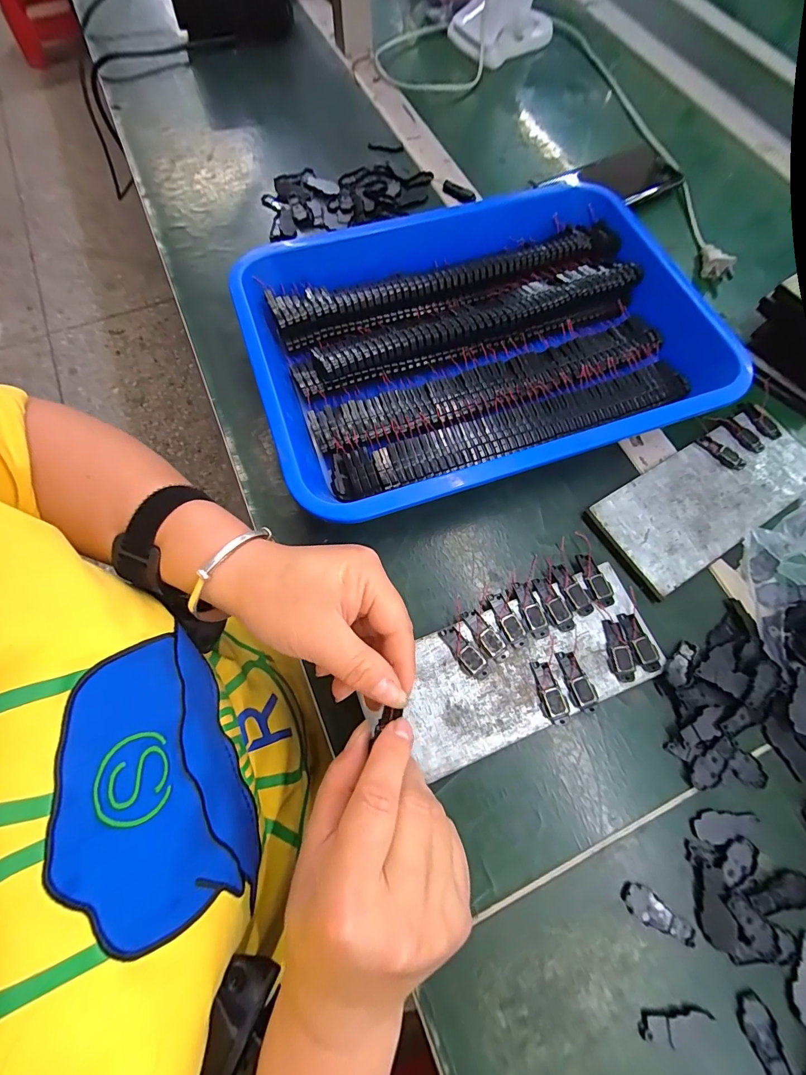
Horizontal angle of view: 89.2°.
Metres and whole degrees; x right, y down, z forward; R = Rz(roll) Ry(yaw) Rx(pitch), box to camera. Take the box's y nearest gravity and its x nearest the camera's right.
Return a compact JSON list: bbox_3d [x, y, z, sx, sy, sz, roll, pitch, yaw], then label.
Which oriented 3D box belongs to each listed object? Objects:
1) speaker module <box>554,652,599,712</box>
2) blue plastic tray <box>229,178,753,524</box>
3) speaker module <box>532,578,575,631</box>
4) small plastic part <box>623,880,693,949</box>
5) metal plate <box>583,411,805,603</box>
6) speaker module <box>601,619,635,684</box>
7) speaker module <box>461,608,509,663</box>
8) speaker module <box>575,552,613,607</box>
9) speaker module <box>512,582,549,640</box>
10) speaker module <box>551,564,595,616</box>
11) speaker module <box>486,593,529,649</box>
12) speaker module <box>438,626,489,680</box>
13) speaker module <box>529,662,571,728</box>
[{"bbox_3d":[0.113,0.092,0.263,0.016,0.005,0.038,-15,71,-8],"label":"speaker module"},{"bbox_3d":[0.072,-0.167,0.342,0.377,0.048,0.262,-18,71,-9],"label":"blue plastic tray"},{"bbox_3d":[0.102,0.046,0.279,0.014,0.004,0.039,-23,72,-11],"label":"speaker module"},{"bbox_3d":[0.142,0.210,0.228,0.040,0.004,0.016,32,71,9],"label":"small plastic part"},{"bbox_3d":[0.240,-0.035,0.316,0.196,0.006,0.080,-30,73,-13],"label":"metal plate"},{"bbox_3d":[0.144,0.075,0.271,0.015,0.004,0.039,0,69,-3],"label":"speaker module"},{"bbox_3d":[0.055,0.065,0.270,0.014,0.004,0.039,-31,74,-13],"label":"speaker module"},{"bbox_3d":[0.135,0.029,0.287,0.016,0.006,0.038,-13,70,-7],"label":"speaker module"},{"bbox_3d":[0.087,0.049,0.277,0.013,0.005,0.039,-16,71,-9],"label":"speaker module"},{"bbox_3d":[0.117,0.037,0.283,0.015,0.004,0.038,-29,73,-13],"label":"speaker module"},{"bbox_3d":[0.070,0.055,0.274,0.013,0.005,0.039,-24,72,-11],"label":"speaker module"},{"bbox_3d":[0.040,0.075,0.265,0.015,0.006,0.039,-38,75,-15],"label":"speaker module"},{"bbox_3d":[0.093,0.098,0.260,0.016,0.005,0.038,-12,70,-7],"label":"speaker module"}]

